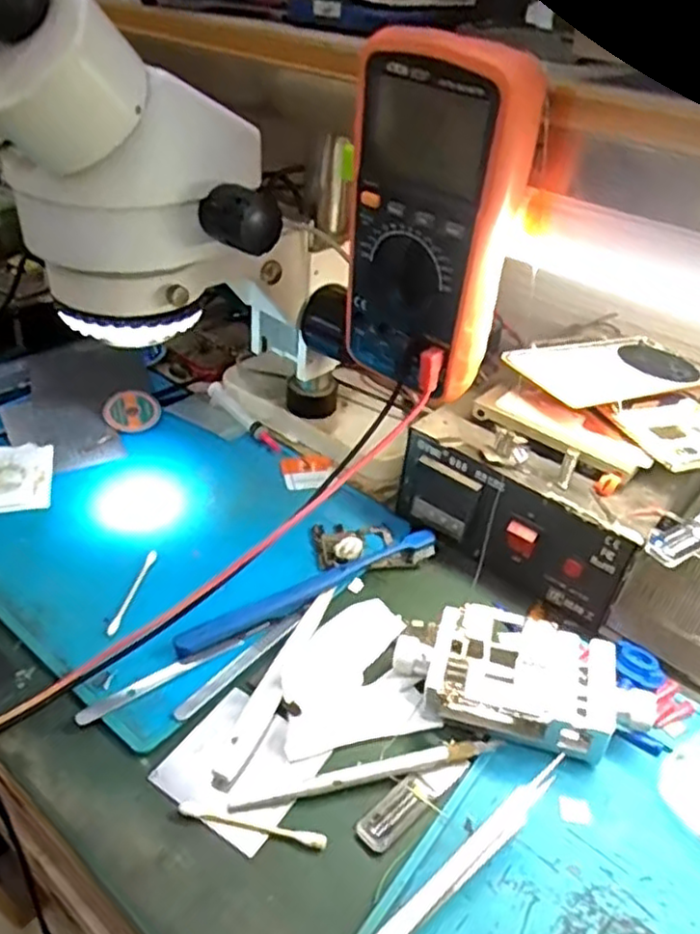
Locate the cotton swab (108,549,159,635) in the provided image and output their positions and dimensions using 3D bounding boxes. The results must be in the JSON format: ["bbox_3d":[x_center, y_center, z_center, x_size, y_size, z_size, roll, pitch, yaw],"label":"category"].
[{"bbox_3d":[-0.138,0.079,0.440,0.005,0.005,0.070,8,38,6],"label":"cotton swab"}]

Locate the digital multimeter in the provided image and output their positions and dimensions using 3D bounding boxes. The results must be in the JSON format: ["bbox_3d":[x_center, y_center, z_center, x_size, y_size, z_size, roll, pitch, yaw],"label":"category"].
[{"bbox_3d":[0.043,-0.125,0.369,0.048,0.171,0.090,-25,46,-35],"label":"digital multimeter"}]

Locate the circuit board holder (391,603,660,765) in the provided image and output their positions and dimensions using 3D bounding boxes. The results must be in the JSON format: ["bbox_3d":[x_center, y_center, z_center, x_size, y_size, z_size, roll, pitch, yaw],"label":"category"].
[{"bbox_3d":[0.095,0.120,0.390,0.134,0.034,0.064,16,39,16],"label":"circuit board holder"}]

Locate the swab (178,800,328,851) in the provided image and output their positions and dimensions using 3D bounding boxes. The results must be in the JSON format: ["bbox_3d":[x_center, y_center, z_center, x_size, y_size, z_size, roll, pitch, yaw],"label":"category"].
[{"bbox_3d":[-0.047,0.172,0.333,0.072,0.004,0.007,9,38,8],"label":"swab"}]

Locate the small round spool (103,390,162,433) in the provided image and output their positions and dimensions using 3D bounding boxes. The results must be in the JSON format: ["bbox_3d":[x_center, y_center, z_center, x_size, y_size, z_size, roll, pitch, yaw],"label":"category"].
[{"bbox_3d":[-0.186,-0.047,0.592,0.046,0.037,0.013,-26,4,-25],"label":"small round spool"}]

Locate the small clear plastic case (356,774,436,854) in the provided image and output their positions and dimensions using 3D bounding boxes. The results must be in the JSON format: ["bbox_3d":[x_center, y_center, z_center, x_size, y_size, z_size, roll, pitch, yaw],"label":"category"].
[{"bbox_3d":[0.023,0.170,0.343,0.041,0.004,0.018,-28,48,-34],"label":"small clear plastic case"}]

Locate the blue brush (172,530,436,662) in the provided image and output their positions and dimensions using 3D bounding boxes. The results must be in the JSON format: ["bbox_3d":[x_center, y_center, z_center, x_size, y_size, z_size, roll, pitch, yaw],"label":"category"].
[{"bbox_3d":[-0.022,0.077,0.443,0.184,0.013,0.015,-18,43,-26],"label":"blue brush"}]

